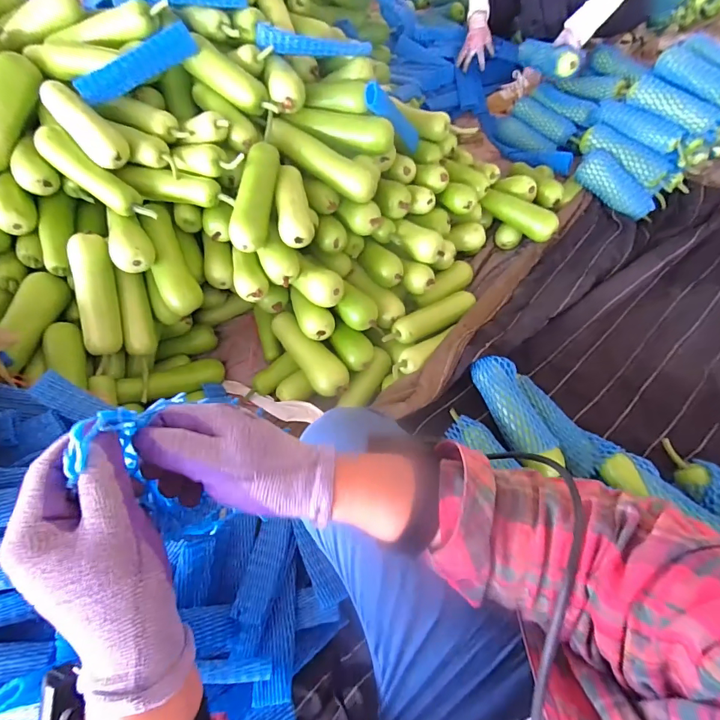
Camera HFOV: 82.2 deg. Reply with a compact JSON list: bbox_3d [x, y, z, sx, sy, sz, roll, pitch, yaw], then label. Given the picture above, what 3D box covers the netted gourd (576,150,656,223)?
[{"bbox_3d":[0.680,-0.459,1.098,0.067,0.062,0.228,-37,79,-17],"label":"netted gourd"}]

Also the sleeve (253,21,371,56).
[{"bbox_3d":[-0.095,-0.668,0.874,0.239,0.045,0.025,-6,57,-16],"label":"sleeve"}]

